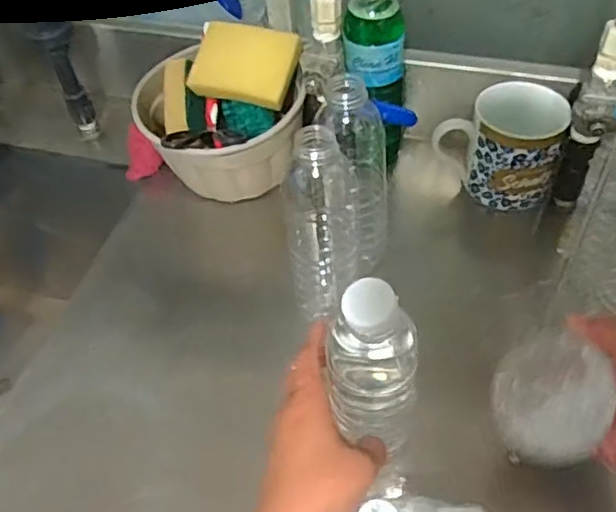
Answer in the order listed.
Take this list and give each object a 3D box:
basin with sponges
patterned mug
[{"bbox_3d":[-0.089,-0.144,0.686,0.176,0.127,0.149,-10,51,-5],"label":"basin with sponges"},{"bbox_3d":[0.192,-0.112,0.663,0.121,0.097,0.078,13,52,14],"label":"patterned mug"}]

